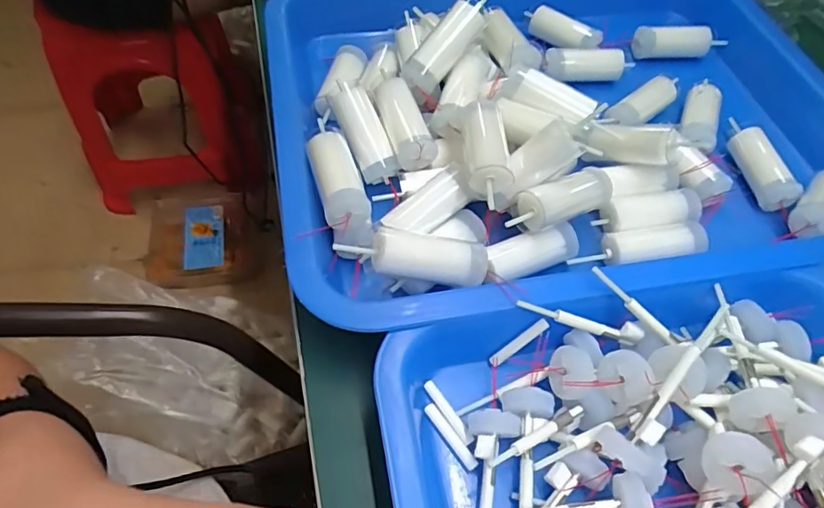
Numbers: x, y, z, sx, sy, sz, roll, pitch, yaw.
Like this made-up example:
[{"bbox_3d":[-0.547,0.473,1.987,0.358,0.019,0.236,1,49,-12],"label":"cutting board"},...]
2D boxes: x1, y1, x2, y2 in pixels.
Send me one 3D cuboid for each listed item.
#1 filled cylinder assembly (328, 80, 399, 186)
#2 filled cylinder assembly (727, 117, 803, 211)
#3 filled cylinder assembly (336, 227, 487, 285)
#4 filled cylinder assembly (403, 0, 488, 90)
[{"bbox_3d":[-0.023,-0.062,0.280,0.025,0.022,0.051,-27,99,-20],"label":"filled cylinder assembly"},{"bbox_3d":[0.199,-0.053,0.309,0.020,0.017,0.059,-2,56,-5],"label":"filled cylinder assembly"},{"bbox_3d":[0.003,0.001,0.232,0.066,0.013,0.014,9,53,-20],"label":"filled cylinder assembly"},{"bbox_3d":[0.021,-0.117,0.290,0.063,0.016,0.015,-48,67,4],"label":"filled cylinder assembly"}]

